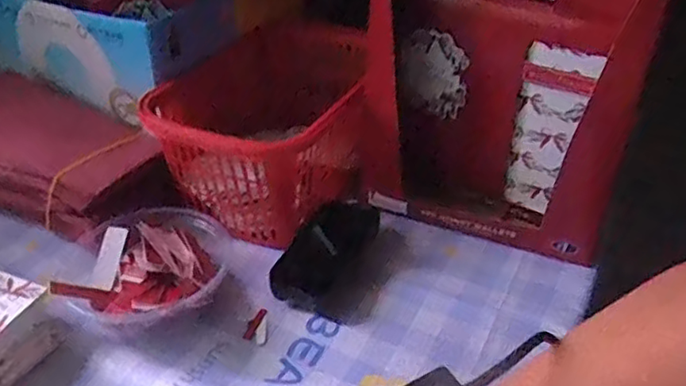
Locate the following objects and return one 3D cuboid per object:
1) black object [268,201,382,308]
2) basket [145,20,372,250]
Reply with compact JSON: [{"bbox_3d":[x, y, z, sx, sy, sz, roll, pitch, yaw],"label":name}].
[{"bbox_3d":[-0.010,0.044,0.483,0.044,0.034,0.113,17,39,24],"label":"black object"},{"bbox_3d":[-0.049,-0.055,0.555,0.147,0.114,0.226,17,39,23],"label":"basket"}]

